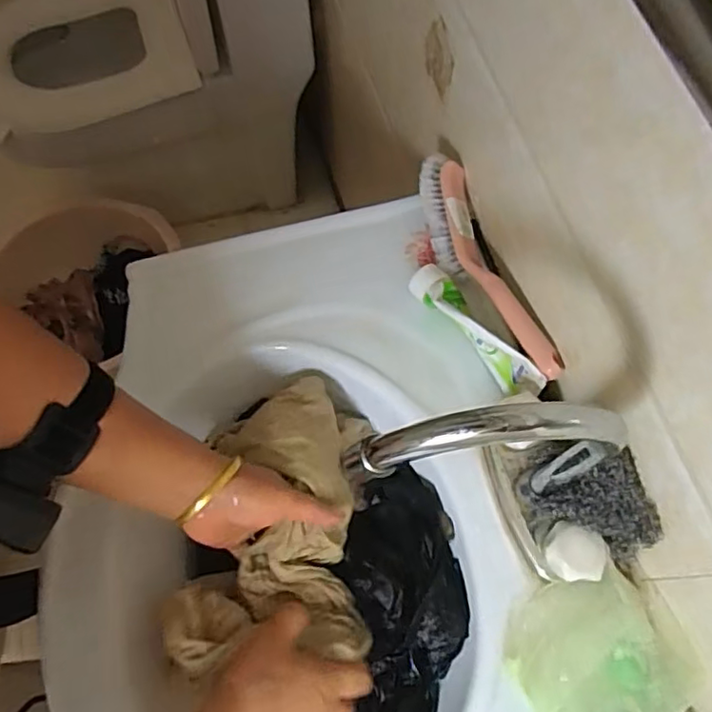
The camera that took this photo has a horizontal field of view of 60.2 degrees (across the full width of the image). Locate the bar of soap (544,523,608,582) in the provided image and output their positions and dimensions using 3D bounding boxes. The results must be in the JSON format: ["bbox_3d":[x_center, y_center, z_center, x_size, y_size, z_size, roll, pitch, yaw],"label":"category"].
[{"bbox_3d":[0.156,0.141,0.436,0.039,0.017,0.036,18,70,9],"label":"bar of soap"}]

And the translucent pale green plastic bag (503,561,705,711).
[{"bbox_3d":[0.170,0.214,0.435,0.111,0.038,0.103,-26,70,-8],"label":"translucent pale green plastic bag"}]

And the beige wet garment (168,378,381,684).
[{"bbox_3d":[-0.065,0.129,0.488,0.140,0.061,0.225,1,69,2],"label":"beige wet garment"}]

